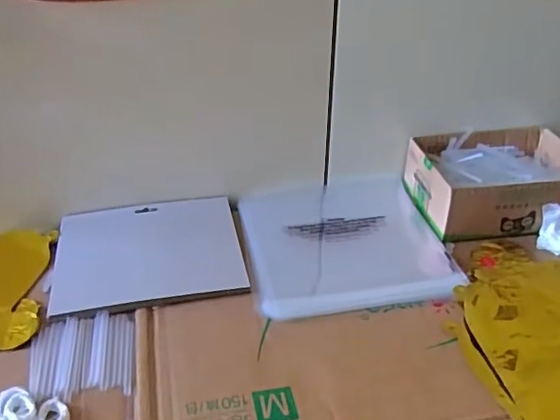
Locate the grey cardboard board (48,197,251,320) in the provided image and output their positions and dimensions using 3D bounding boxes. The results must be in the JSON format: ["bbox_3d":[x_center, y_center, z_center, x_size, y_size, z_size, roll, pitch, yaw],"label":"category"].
[{"bbox_3d":[-0.137,0.042,0.611,0.190,0.010,0.159,-7,36,-11],"label":"grey cardboard board"}]

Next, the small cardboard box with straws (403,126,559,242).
[{"bbox_3d":[0.261,-0.035,0.691,0.193,0.064,0.143,-3,36,-6],"label":"small cardboard box with straws"}]

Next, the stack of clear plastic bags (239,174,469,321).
[{"bbox_3d":[0.069,0.028,0.638,0.208,0.010,0.216,-5,36,-9],"label":"stack of clear plastic bags"}]

